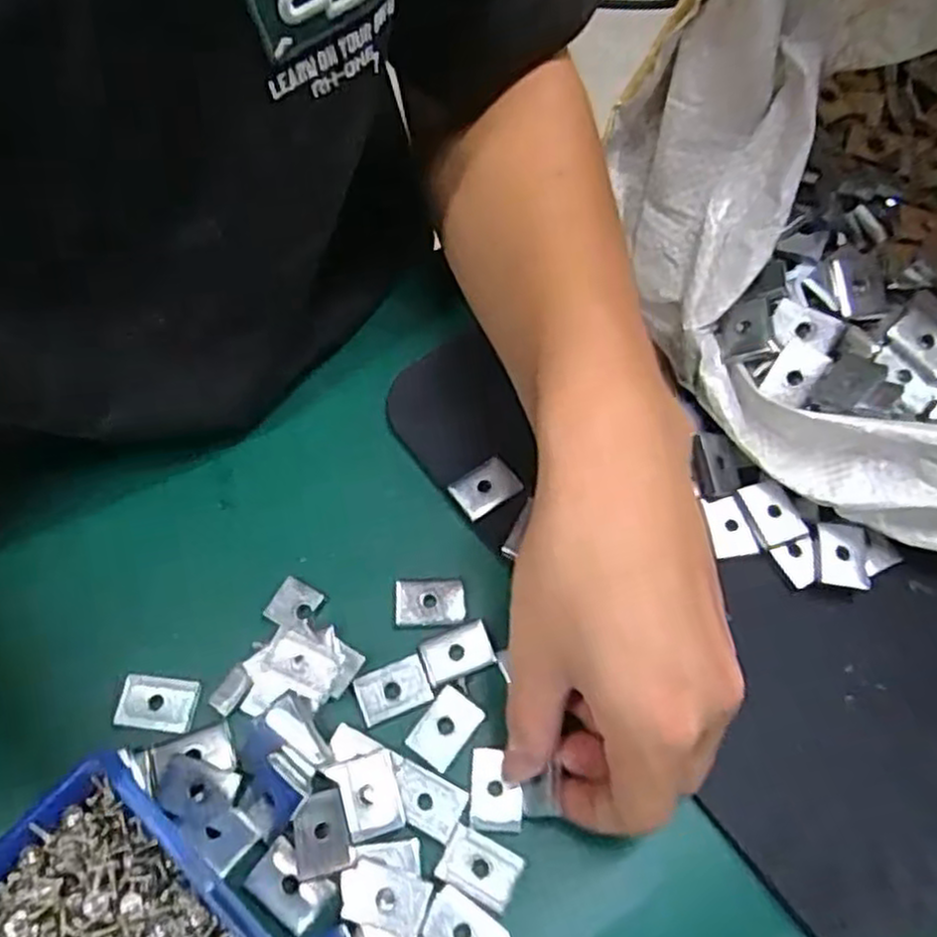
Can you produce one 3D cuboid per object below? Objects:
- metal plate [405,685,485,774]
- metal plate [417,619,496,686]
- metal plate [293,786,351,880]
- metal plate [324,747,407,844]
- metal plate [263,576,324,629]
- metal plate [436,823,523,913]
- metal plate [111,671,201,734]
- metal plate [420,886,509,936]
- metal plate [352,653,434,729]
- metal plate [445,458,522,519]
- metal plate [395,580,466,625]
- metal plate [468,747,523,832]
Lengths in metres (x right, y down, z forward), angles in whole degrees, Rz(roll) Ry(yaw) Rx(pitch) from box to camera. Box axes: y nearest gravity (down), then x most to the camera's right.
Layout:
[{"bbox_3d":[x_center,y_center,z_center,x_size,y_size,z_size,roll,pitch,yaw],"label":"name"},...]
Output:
[{"bbox_3d":[-0.009,0.099,0.291,0.019,0.004,0.027,34,68,16],"label":"metal plate"},{"bbox_3d":[-0.005,0.073,0.304,0.028,0.004,0.019,-21,65,-10],"label":"metal plate"},{"bbox_3d":[-0.054,0.131,0.272,0.020,0.004,0.027,-15,64,-7],"label":"metal plate"},{"bbox_3d":[-0.037,0.120,0.279,0.022,0.004,0.028,-16,64,-8],"label":"metal plate"},{"bbox_3d":[-0.072,0.055,0.311,0.018,0.004,0.019,29,67,5],"label":"metal plate"},{"bbox_3d":[0.004,0.143,0.271,0.027,0.004,0.019,25,66,12],"label":"metal plate"},{"bbox_3d":[-0.121,0.091,0.295,0.030,0.005,0.020,6,64,3],"label":"metal plate"},{"bbox_3d":[-0.002,0.162,0.264,0.027,0.006,0.020,33,68,15],"label":"metal plate"},{"bbox_3d":[-0.030,0.086,0.297,0.028,0.004,0.020,-20,65,-10],"label":"metal plate"},{"bbox_3d":[0.007,0.009,0.332,0.027,0.005,0.020,-34,78,-13],"label":"metal plate"},{"bbox_3d":[-0.016,0.055,0.314,0.028,0.004,0.019,-2,63,-1],"label":"metal plate"},{"bbox_3d":[0.011,0.119,0.281,0.019,0.004,0.028,3,63,2],"label":"metal plate"}]

